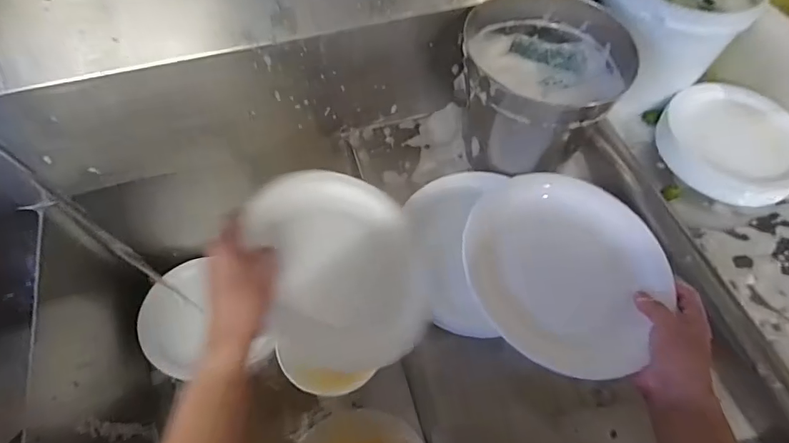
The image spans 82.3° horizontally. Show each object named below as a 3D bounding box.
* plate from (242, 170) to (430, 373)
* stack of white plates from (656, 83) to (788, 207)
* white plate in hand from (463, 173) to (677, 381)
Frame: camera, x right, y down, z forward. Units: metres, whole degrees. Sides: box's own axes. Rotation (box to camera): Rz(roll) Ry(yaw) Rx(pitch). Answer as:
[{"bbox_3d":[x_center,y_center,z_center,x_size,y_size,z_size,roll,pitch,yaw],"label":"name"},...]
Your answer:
[{"bbox_3d":[-0.059,0.055,0.516,0.181,0.029,0.226,-11,91,-25],"label":"plate"},{"bbox_3d":[0.465,-0.112,0.623,0.158,0.055,0.184,-33,67,-17],"label":"stack of white plates"},{"bbox_3d":[0.183,0.046,0.484,0.213,0.034,0.204,1,62,-1],"label":"white plate in hand"}]

